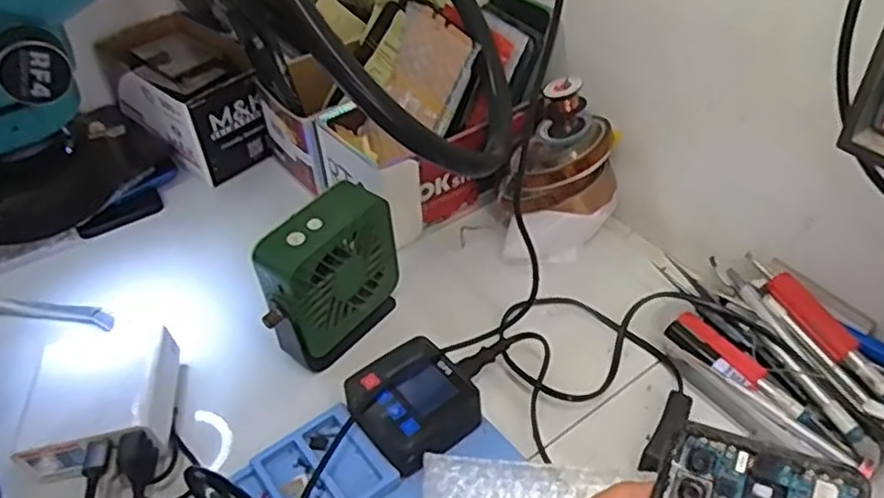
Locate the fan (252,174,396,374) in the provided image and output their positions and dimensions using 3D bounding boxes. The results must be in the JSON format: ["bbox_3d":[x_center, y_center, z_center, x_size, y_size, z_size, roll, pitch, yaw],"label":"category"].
[{"bbox_3d":[-0.082,0.020,0.498,0.038,0.109,0.109,27,51,28],"label":"fan"}]

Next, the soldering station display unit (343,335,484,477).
[{"bbox_3d":[-0.021,0.101,0.458,0.072,0.033,0.073,-29,48,-25],"label":"soldering station display unit"}]

